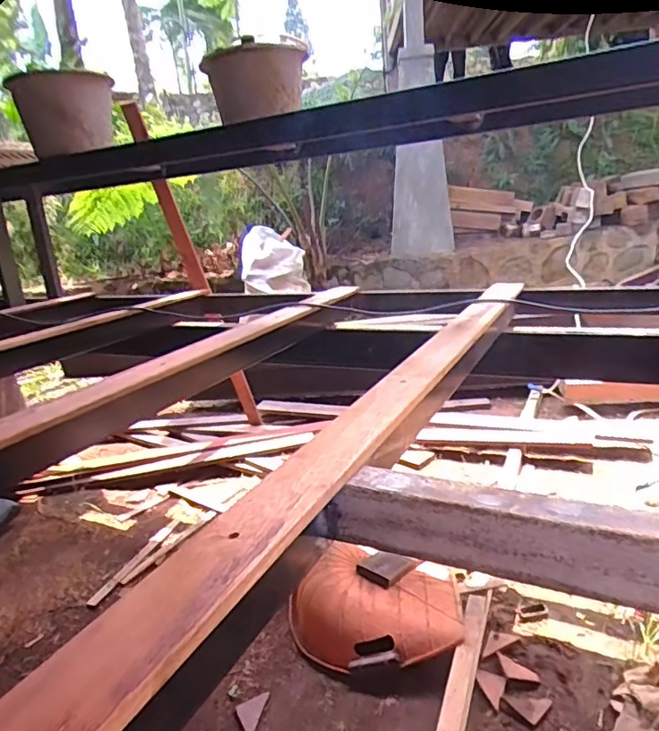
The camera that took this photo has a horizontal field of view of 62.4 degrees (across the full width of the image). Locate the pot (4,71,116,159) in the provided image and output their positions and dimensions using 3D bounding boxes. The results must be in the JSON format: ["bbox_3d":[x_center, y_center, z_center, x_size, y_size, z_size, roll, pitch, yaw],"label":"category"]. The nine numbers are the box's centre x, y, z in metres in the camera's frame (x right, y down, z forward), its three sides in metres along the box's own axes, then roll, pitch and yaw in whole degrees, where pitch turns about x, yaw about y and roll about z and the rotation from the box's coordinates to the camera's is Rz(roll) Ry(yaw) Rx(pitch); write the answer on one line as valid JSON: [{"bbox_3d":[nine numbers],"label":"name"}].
[{"bbox_3d":[-0.567,-0.552,1.180,0.193,0.177,0.205,-11,17,-19],"label":"pot"}]

